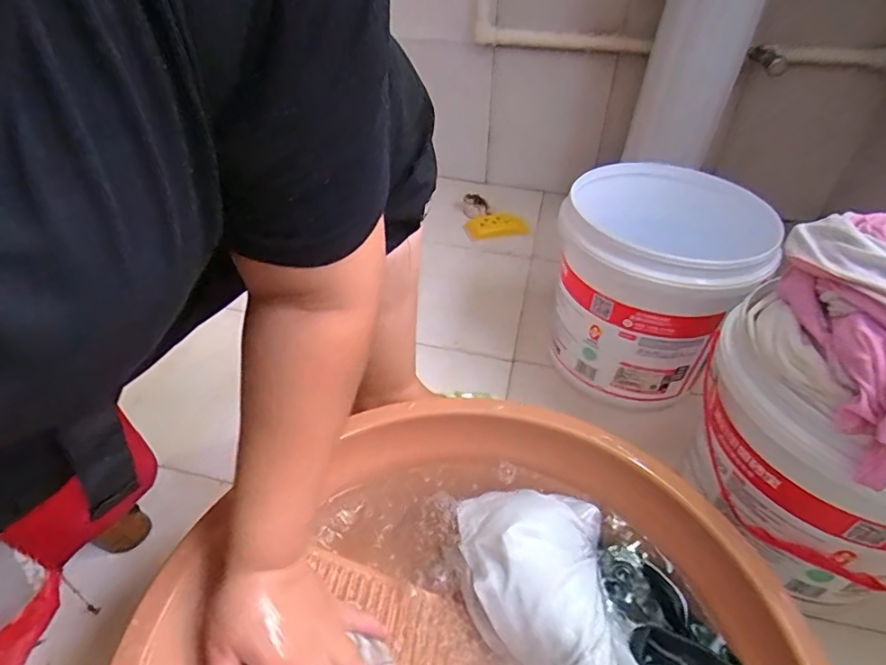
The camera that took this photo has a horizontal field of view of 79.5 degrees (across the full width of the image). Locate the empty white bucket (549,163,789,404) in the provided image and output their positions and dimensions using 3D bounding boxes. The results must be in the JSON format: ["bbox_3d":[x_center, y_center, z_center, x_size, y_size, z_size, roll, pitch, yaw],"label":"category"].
[{"bbox_3d":[0.290,-0.059,0.758,0.258,0.255,0.263,20,44,22],"label":"empty white bucket"}]

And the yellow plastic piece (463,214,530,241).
[{"bbox_3d":[0.113,-0.223,1.124,0.132,0.028,0.064,6,41,7],"label":"yellow plastic piece"}]

